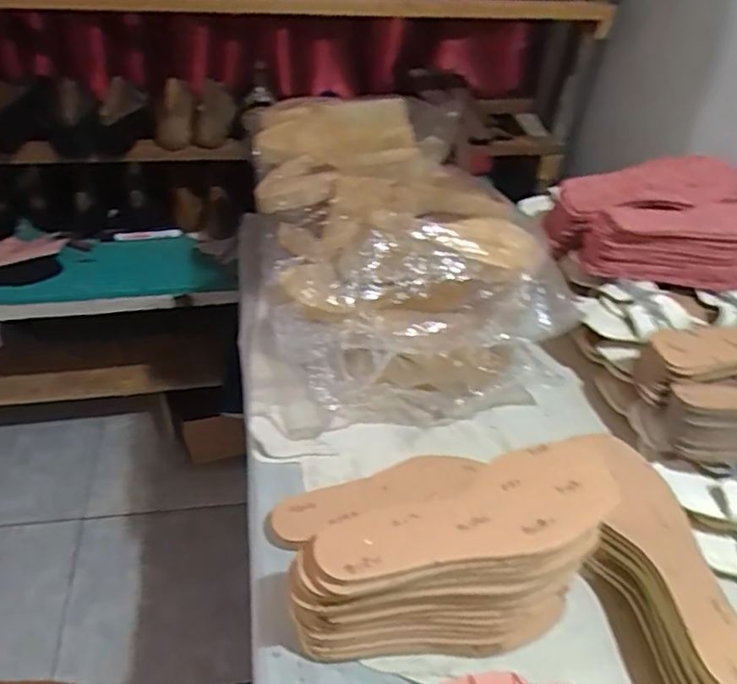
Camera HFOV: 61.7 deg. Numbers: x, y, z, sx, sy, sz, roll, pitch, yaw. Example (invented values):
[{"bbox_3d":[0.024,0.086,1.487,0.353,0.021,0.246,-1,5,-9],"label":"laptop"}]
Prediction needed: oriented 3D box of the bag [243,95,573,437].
[{"bbox_3d":[0.017,-0.118,0.803,0.341,0.221,0.452,-11,46,-16],"label":"bag"}]

